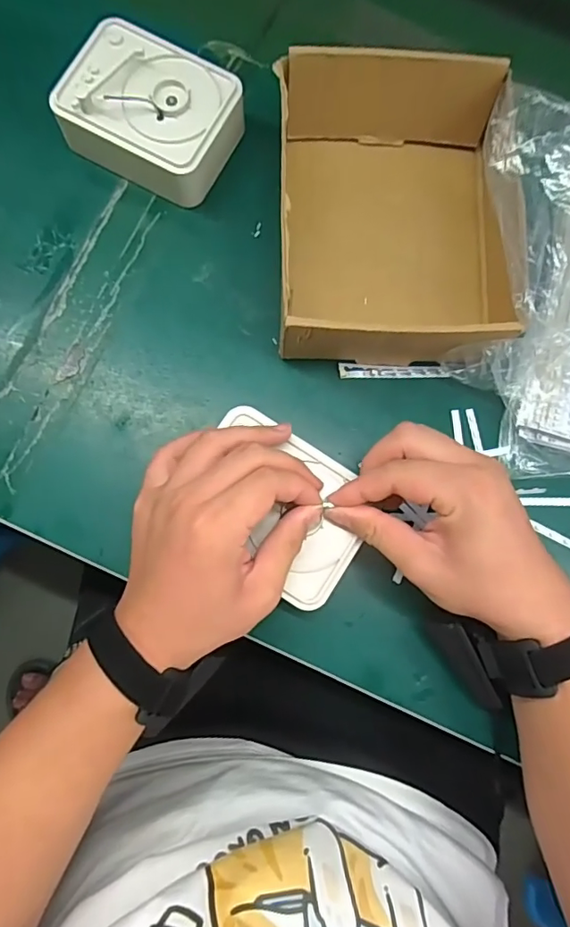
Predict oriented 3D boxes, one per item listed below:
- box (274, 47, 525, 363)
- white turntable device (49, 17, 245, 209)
[{"bbox_3d":[0.082,-0.193,0.405,0.169,0.069,0.220,-2,81,-3],"label":"box"},{"bbox_3d":[-0.106,-0.280,0.422,0.126,0.050,0.100,25,81,2],"label":"white turntable device"}]

